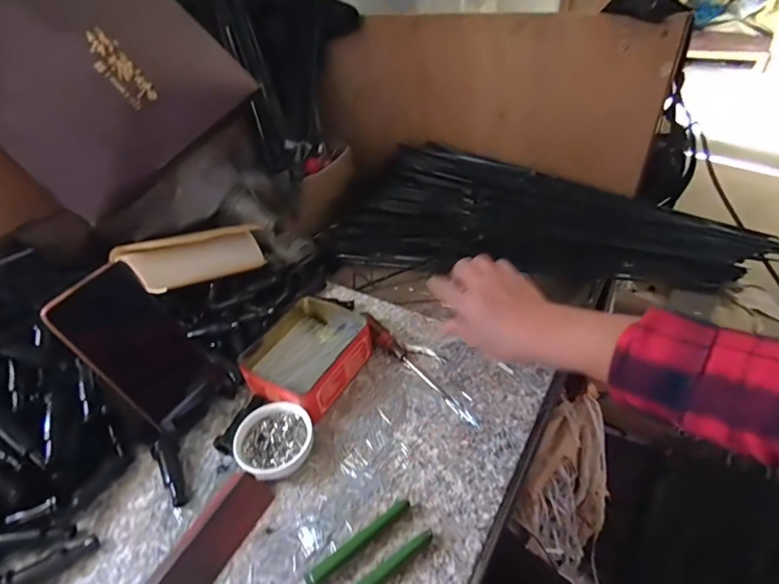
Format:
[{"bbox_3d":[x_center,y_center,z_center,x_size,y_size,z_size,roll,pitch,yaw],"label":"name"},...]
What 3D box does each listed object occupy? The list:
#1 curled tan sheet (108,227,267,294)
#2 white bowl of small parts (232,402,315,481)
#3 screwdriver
[{"bbox_3d":[-0.242,-0.046,0.603,0.040,0.069,0.186,-30,-1,27],"label":"curled tan sheet"},{"bbox_3d":[-0.111,0.144,0.430,0.070,0.026,0.071,-4,40,4],"label":"white bowl of small parts"},{"bbox_3d":[0.027,0.080,0.495,0.023,0.024,0.186,-30,45,-24],"label":"screwdriver"}]

